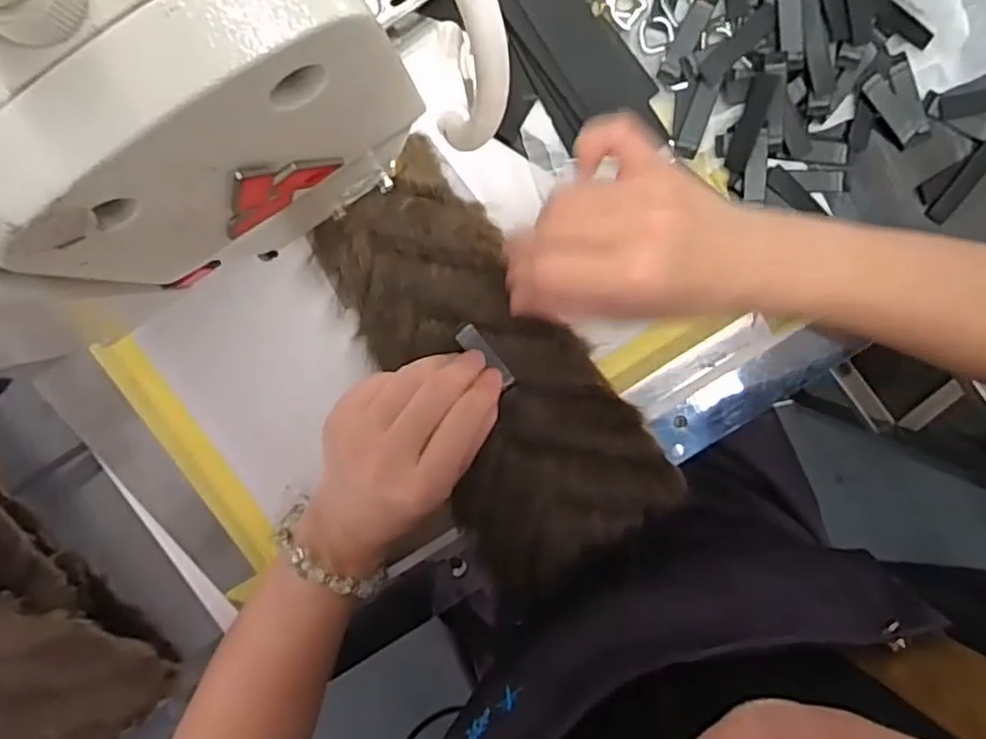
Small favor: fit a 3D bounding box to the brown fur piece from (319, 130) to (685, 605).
[{"bbox_3d":[-0.003,0.005,0.387,0.116,0.016,0.245,-33,98,0],"label":"brown fur piece"}]

